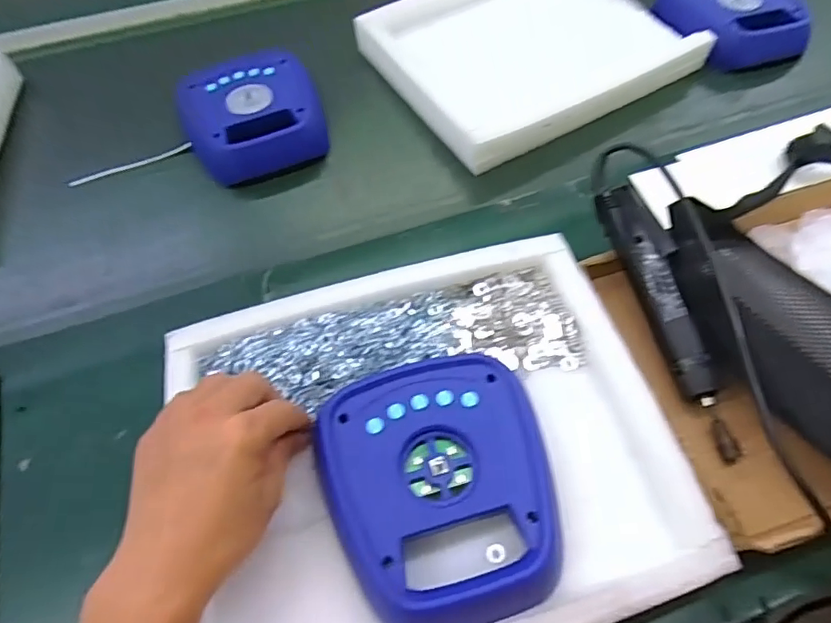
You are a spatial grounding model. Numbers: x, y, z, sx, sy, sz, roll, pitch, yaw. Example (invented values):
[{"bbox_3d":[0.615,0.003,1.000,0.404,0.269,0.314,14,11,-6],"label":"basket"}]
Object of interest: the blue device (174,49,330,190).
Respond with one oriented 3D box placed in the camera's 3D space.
[{"bbox_3d":[-0.195,-0.234,0.633,0.158,0.049,0.169,-23,61,-11],"label":"blue device"}]

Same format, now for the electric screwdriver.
[{"bbox_3d":[0.219,-0.001,0.449,0.037,0.049,0.242,-14,60,-6],"label":"electric screwdriver"}]

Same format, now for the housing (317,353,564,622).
[{"bbox_3d":[0.019,0.117,0.363,0.147,0.027,0.174,-17,60,-8],"label":"housing"}]

